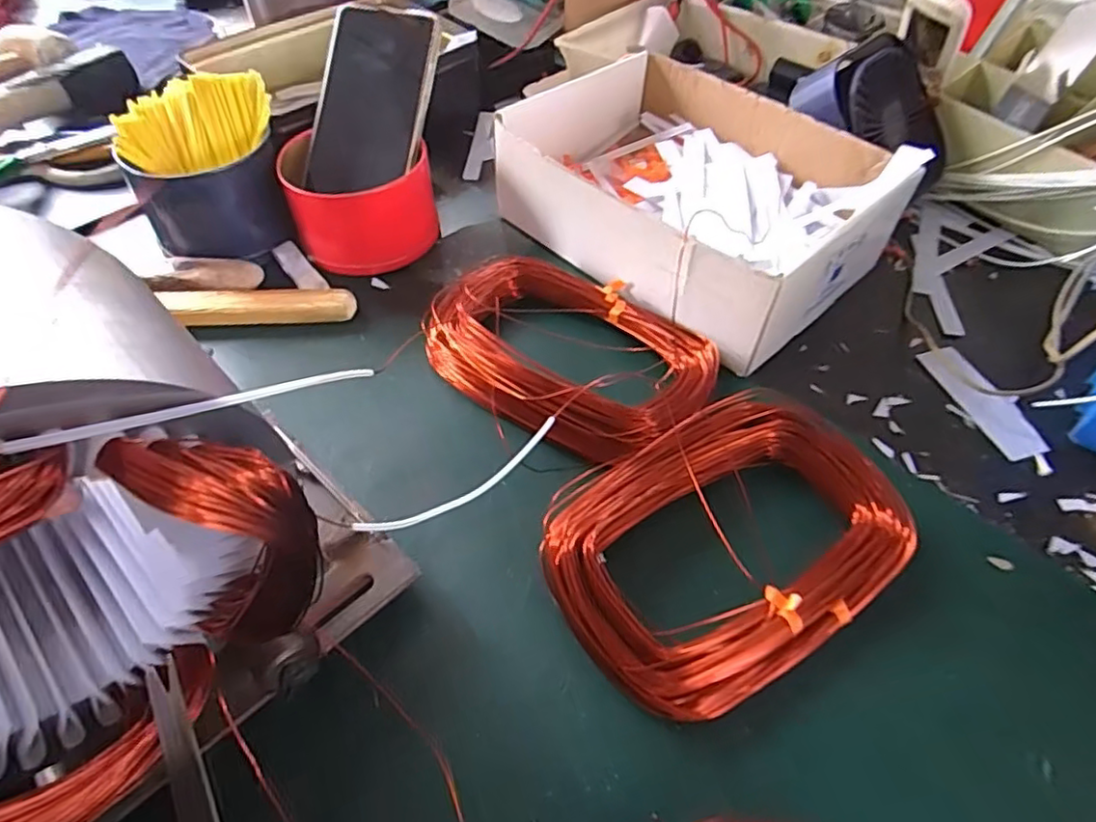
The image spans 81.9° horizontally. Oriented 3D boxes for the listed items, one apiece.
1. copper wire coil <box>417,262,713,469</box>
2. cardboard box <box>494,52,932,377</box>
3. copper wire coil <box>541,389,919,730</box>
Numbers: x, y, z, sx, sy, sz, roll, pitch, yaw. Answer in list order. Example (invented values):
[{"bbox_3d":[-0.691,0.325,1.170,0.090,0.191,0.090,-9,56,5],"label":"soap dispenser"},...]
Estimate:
[{"bbox_3d":[0.010,-0.040,0.395,0.176,0.028,0.120,37,61,25],"label":"copper wire coil"},{"bbox_3d":[0.102,-0.158,0.459,0.188,0.077,0.245,-37,61,-24],"label":"cardboard box"},{"bbox_3d":[0.089,0.063,0.319,0.176,0.029,0.123,-25,57,-17],"label":"copper wire coil"}]

